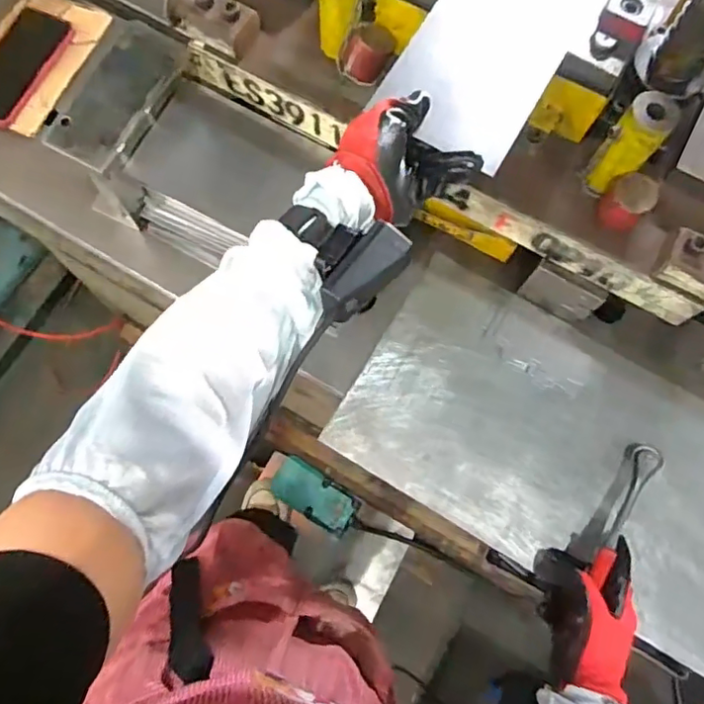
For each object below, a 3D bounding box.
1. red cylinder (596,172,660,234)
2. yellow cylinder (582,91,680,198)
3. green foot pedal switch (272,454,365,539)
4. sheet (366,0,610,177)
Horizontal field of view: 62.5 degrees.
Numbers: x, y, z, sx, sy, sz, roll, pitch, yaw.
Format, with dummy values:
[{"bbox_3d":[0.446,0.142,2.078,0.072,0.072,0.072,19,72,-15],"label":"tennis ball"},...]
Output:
[{"bbox_3d":[0.250,-0.136,0.525,0.037,0.041,0.039,-43,79,-13],"label":"red cylinder"},{"bbox_3d":[0.245,-0.182,0.519,0.042,0.097,0.038,41,77,10],"label":"yellow cylinder"},{"bbox_3d":[-0.081,0.330,1.317,0.213,0.059,0.100,39,75,-12],"label":"green foot pedal switch"},{"bbox_3d":[0.131,-0.278,0.507,0.126,0.007,0.246,31,77,8],"label":"sheet"}]

